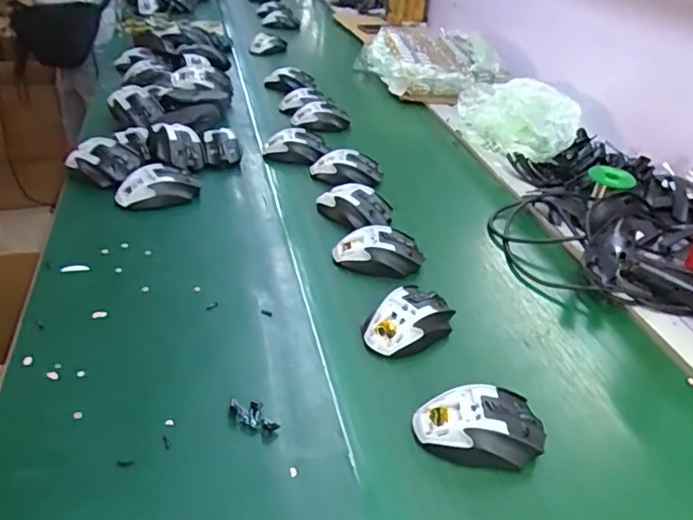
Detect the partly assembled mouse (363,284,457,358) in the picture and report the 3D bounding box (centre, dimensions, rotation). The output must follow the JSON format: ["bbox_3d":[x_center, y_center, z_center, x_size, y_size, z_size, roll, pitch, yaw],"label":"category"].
[{"bbox_3d":[0.072,0.068,0.621,0.069,0.039,0.104,33,43,32],"label":"partly assembled mouse"}]

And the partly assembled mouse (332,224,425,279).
[{"bbox_3d":[0.042,-0.012,0.734,0.117,0.041,0.065,1,35,-8],"label":"partly assembled mouse"}]

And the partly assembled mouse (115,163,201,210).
[{"bbox_3d":[-0.272,-0.105,0.805,0.114,0.039,0.065,-18,42,-31],"label":"partly assembled mouse"}]

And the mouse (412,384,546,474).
[{"bbox_3d":[0.123,0.151,0.511,0.118,0.037,0.069,2,35,-6],"label":"mouse"}]

